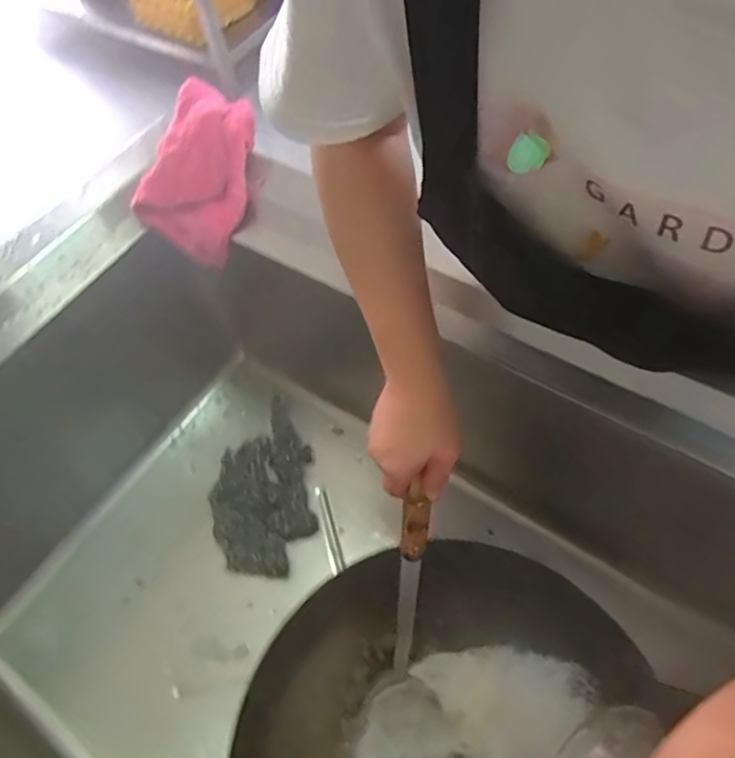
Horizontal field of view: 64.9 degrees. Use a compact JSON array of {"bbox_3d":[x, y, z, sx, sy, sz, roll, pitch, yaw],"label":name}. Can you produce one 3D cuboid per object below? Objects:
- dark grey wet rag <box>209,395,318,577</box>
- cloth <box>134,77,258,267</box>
[{"bbox_3d":[-0.134,0.135,0.751,0.122,0.047,0.227,-7,59,2],"label":"dark grey wet rag"},{"bbox_3d":[-0.172,-0.230,0.636,0.111,0.085,0.179,14,62,14],"label":"cloth"}]

